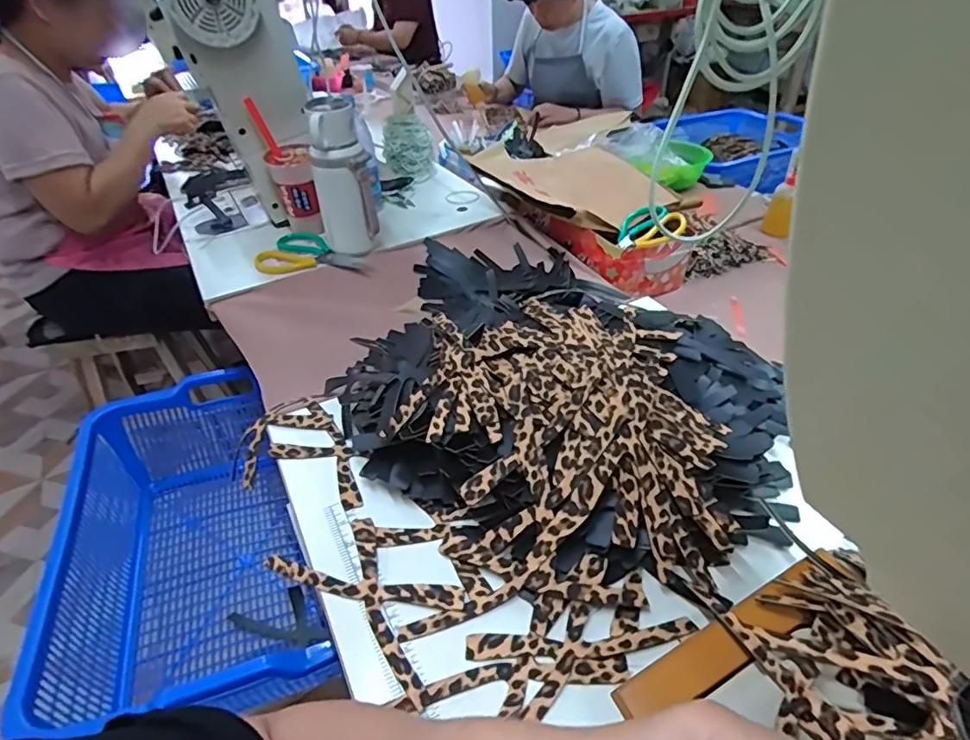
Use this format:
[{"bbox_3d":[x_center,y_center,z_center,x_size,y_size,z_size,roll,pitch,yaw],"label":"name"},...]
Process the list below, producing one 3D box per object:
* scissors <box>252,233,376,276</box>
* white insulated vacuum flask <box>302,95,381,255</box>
[{"bbox_3d":[-0.268,-0.188,0.914,0.185,0.027,0.122,0,38,2],"label":"scissors"},{"bbox_3d":[-0.215,-0.286,0.860,0.081,0.236,0.081,-15,40,-17],"label":"white insulated vacuum flask"}]

